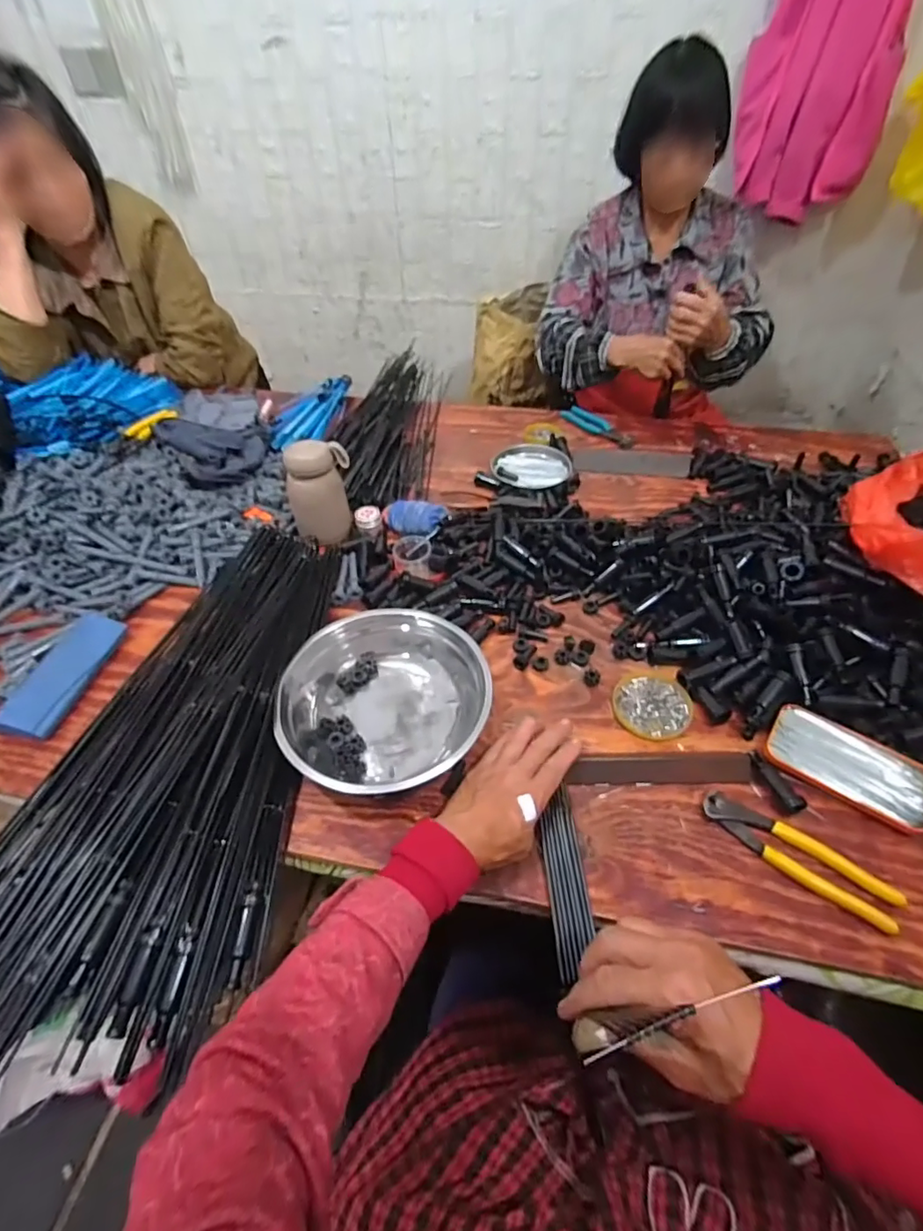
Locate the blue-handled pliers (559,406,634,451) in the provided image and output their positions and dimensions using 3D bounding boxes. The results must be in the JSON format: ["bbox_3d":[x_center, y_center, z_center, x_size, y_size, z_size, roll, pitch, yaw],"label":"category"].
[{"bbox_3d":[0.258,-0.368,1.042,0.064,0.018,0.186,-18,49,-15],"label":"blue-handled pliers"}]

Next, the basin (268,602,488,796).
[{"bbox_3d":[-0.088,0.085,0.574,0.197,0.075,0.206,-1,47,1],"label":"basin"}]

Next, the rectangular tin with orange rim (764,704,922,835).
[{"bbox_3d":[0.386,0.150,0.535,0.145,0.014,0.081,26,53,23],"label":"rectangular tin with orange rim"}]

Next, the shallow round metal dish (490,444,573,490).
[{"bbox_3d":[0.121,-0.259,0.934,0.135,0.011,0.136,-1,47,1],"label":"shallow round metal dish"}]

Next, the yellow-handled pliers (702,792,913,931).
[{"bbox_3d":[0.301,0.216,0.487,0.163,0.015,0.041,28,53,24],"label":"yellow-handled pliers"}]

